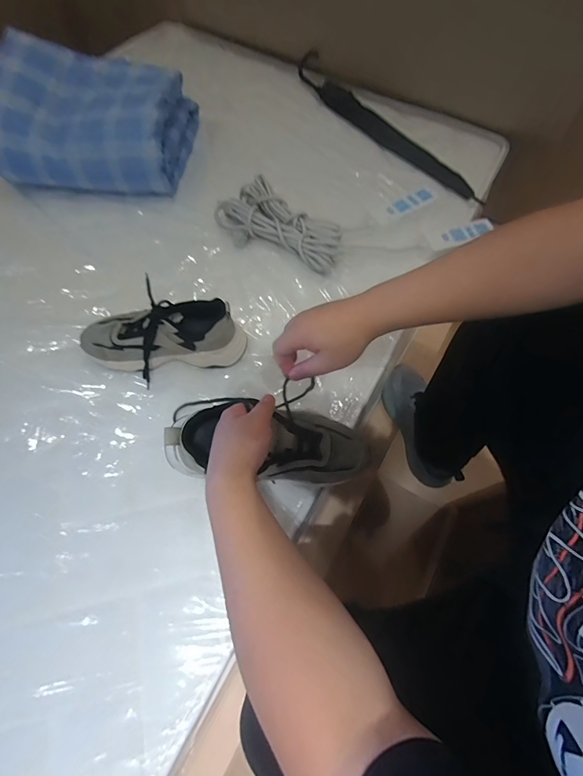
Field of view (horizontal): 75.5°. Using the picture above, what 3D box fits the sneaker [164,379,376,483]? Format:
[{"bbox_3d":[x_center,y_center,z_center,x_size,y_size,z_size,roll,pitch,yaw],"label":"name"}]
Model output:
[{"bbox_3d":[-0.017,0.064,0.492,0.259,0.096,0.101,10,64,-10],"label":"sneaker"}]

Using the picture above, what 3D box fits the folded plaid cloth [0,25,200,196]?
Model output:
[{"bbox_3d":[-0.415,-0.573,0.800,0.359,0.170,0.285,1,64,-1],"label":"folded plaid cloth"}]

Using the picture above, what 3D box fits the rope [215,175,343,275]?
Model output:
[{"bbox_3d":[-0.017,-0.328,0.785,0.263,0.056,0.145,36,68,14],"label":"rope"}]

